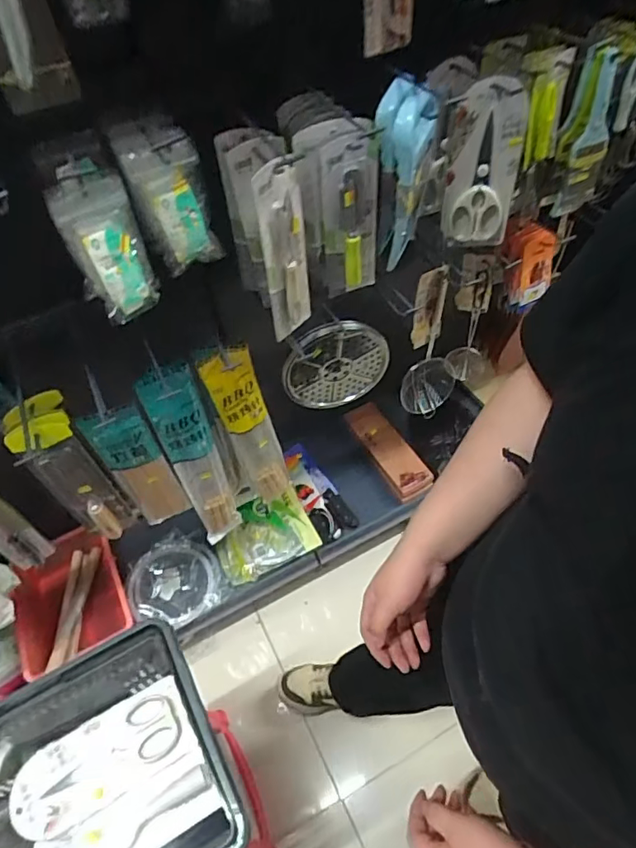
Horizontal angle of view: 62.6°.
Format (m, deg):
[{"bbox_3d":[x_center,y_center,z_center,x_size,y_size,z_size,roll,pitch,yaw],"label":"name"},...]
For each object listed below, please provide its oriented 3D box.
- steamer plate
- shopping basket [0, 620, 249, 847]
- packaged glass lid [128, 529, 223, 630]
[{"bbox_3d":[0.035,-0.110,1.015,0.203,0.200,0.034,-21,55,-10],"label":"steamer plate"},{"bbox_3d":[-0.343,0.546,0.730,0.438,0.235,0.311,-26,56,-14],"label":"shopping basket"},{"bbox_3d":[-0.370,0.405,1.343,0.216,0.034,0.218,-2,54,3],"label":"packaged glass lid"}]

